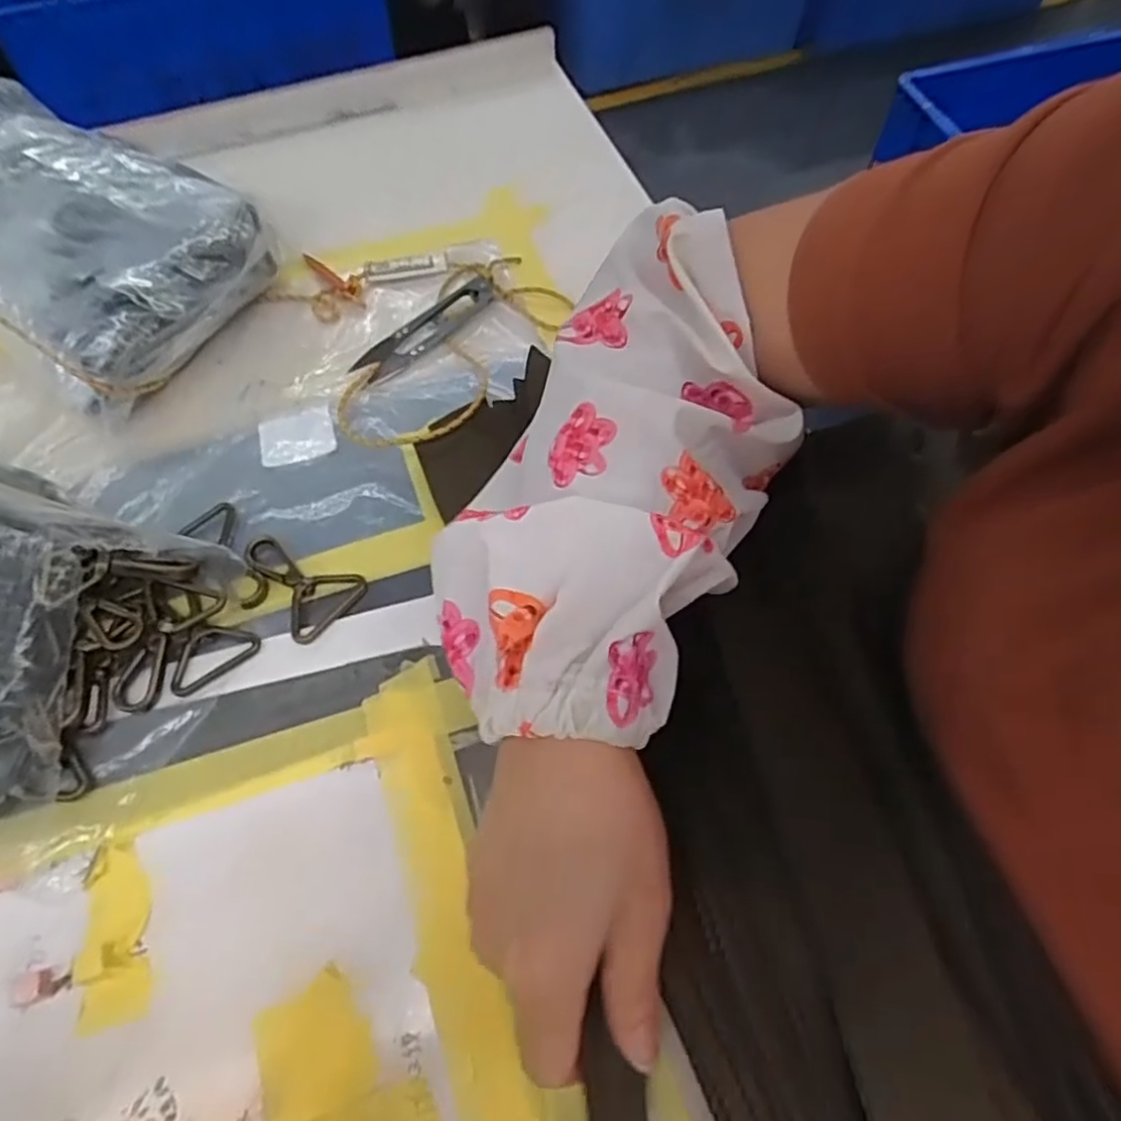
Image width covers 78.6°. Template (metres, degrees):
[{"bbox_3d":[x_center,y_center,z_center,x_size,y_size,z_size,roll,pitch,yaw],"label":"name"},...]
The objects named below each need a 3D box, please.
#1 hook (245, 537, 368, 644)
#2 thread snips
[{"bbox_3d":[-0.128,0.007,0.339,0.041,0.007,0.062,-40,67,-18],"label":"hook"},{"bbox_3d":[-0.081,-0.142,0.421,0.021,0.014,0.103,41,70,21],"label":"thread snips"}]

